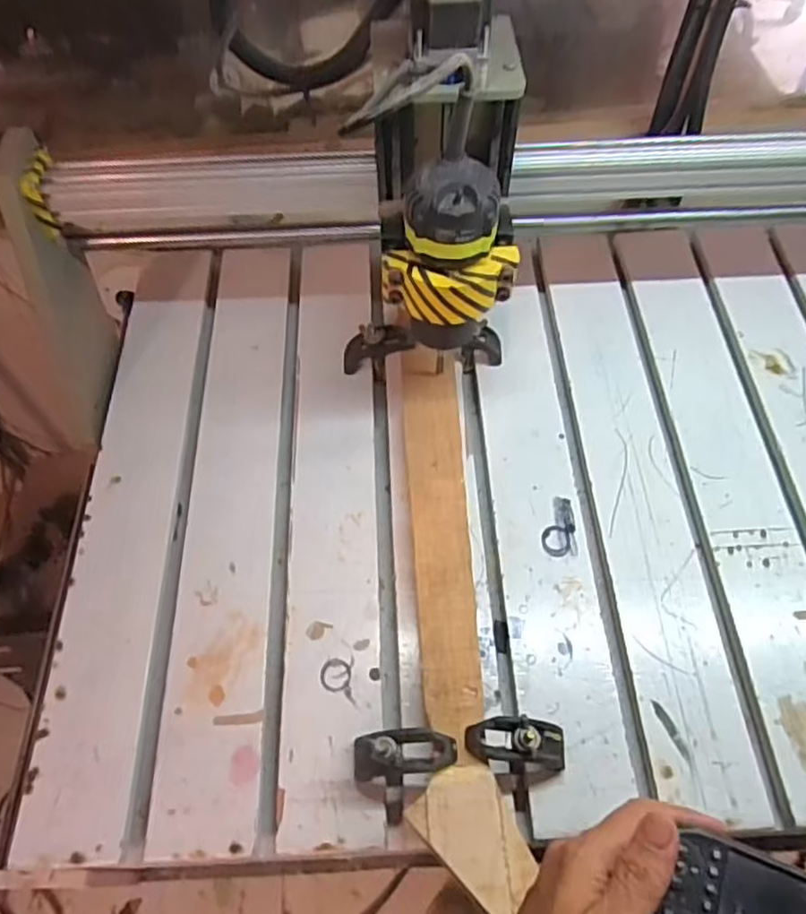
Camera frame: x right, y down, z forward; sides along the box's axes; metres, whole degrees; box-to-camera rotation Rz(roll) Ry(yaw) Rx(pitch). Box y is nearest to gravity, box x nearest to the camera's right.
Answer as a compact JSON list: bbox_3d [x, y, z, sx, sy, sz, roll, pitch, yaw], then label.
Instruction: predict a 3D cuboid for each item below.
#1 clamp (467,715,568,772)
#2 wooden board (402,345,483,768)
[{"bbox_3d":[0.092,0.229,0.546,0.082,0.060,0.031,1,58,3],"label":"clamp"},{"bbox_3d":[0.036,0.076,0.657,0.060,0.039,0.400,-3,58,0],"label":"wooden board"}]

